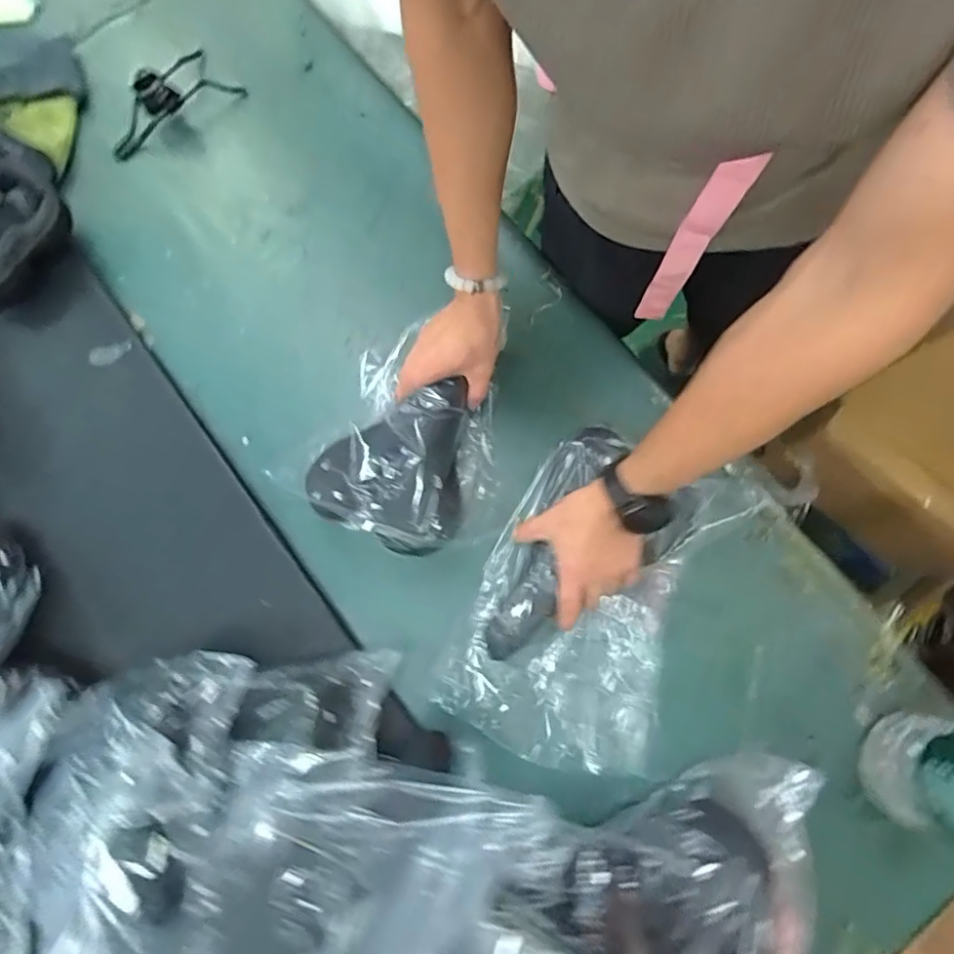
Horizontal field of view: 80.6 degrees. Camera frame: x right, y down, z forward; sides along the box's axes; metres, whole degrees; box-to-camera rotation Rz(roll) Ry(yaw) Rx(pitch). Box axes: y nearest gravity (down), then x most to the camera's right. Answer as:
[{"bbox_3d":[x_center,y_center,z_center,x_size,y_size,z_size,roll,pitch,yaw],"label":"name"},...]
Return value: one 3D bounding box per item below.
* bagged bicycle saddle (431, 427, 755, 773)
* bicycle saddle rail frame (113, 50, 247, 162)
[{"bbox_3d":[0.116,0.127,0.580,0.217,0.081,0.329,23,77,5],"label":"bagged bicycle saddle"},{"bbox_3d":[-0.416,-0.505,0.737,0.192,0.044,0.090,-36,80,-9],"label":"bicycle saddle rail frame"}]

